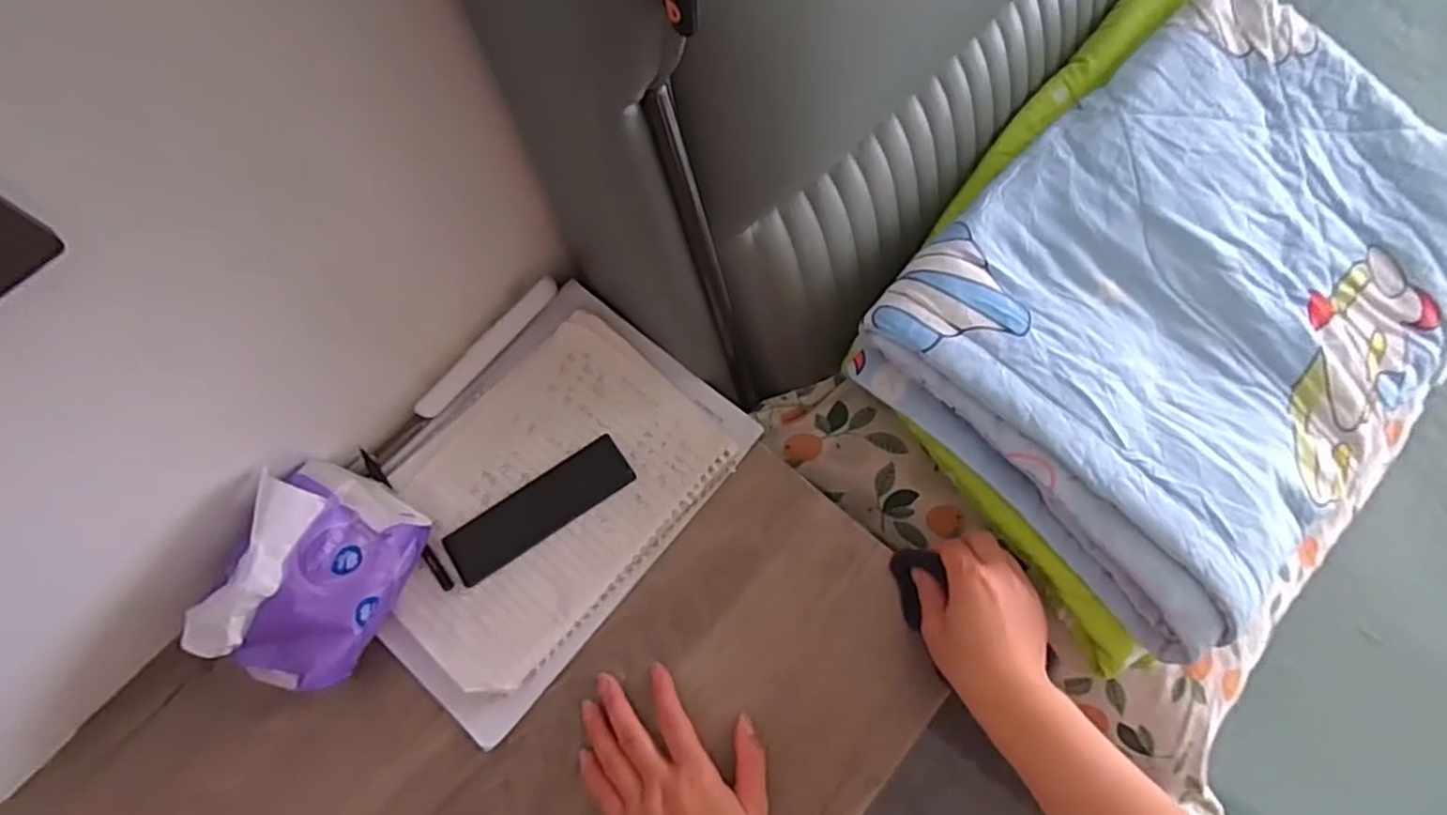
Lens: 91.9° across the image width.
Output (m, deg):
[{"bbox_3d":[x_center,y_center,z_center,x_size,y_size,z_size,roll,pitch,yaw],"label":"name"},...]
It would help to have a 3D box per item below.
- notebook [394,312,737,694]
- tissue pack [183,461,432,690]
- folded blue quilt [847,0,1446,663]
[{"bbox_3d":[-0.137,0.062,0.526,0.183,0.019,0.253,41,77,13],"label":"notebook"},{"bbox_3d":[-0.279,0.113,0.470,0.102,0.085,0.137,28,75,9],"label":"tissue pack"},{"bbox_3d":[0.343,-0.086,0.500,0.428,0.064,0.307,-42,74,-13],"label":"folded blue quilt"}]

